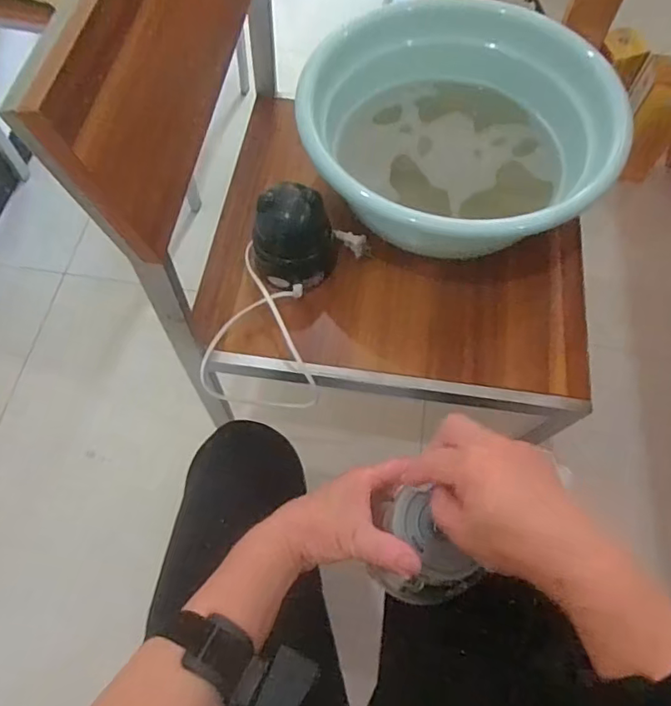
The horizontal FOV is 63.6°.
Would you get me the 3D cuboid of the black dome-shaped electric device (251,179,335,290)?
[{"bbox_3d":[-0.046,-0.130,0.620,0.079,0.104,0.094,19,66,8],"label":"black dome-shaped electric device"}]

